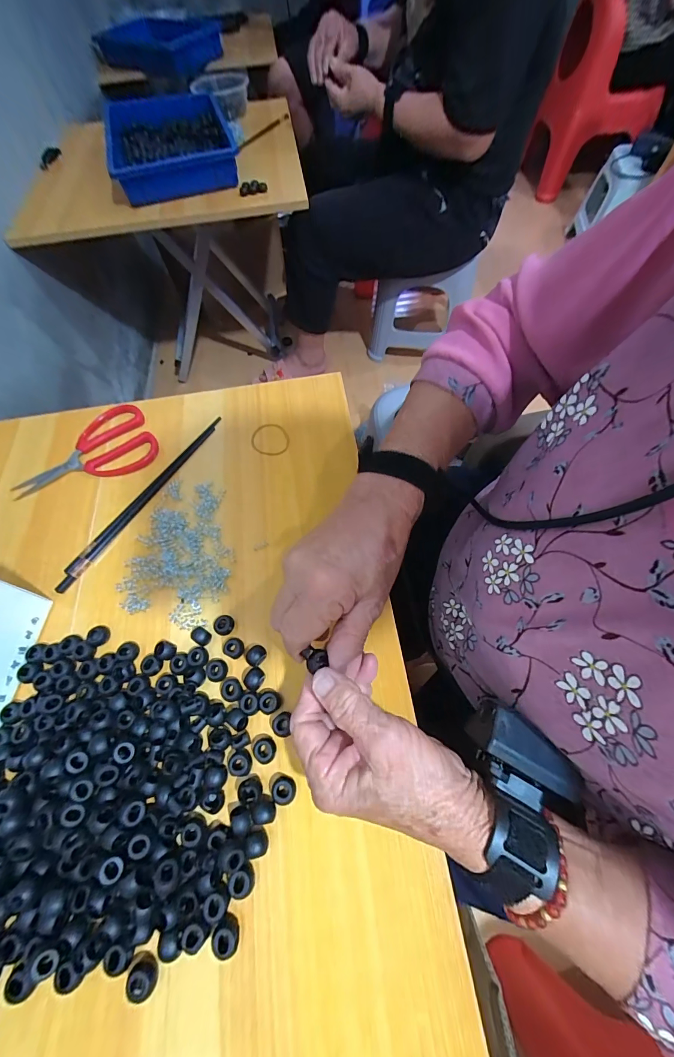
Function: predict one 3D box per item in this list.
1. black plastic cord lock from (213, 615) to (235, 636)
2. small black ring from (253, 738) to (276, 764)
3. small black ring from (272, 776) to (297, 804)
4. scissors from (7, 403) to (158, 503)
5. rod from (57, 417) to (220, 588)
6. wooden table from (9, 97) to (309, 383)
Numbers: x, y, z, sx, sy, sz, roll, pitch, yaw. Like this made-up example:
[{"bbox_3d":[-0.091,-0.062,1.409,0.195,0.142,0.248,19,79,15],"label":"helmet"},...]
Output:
[{"bbox_3d":[-0.102,0.089,0.328,0.016,0.011,0.017,37,70,19],"label":"black plastic cord lock"},{"bbox_3d":[-0.056,0.173,0.281,0.017,0.013,0.017,-1,63,2],"label":"small black ring"},{"bbox_3d":[-0.039,0.196,0.270,0.017,0.013,0.016,-3,62,1],"label":"small black ring"},{"bbox_3d":[-0.301,-0.087,0.425,0.161,0.012,0.094,-30,65,-12],"label":"scissors"},{"bbox_3d":[-0.212,-0.037,0.402,0.017,0.006,0.249,28,67,16],"label":"rod"},{"bbox_3d":[-0.382,-0.733,1.072,0.612,0.573,0.526,-11,63,-3],"label":"wooden table"}]

